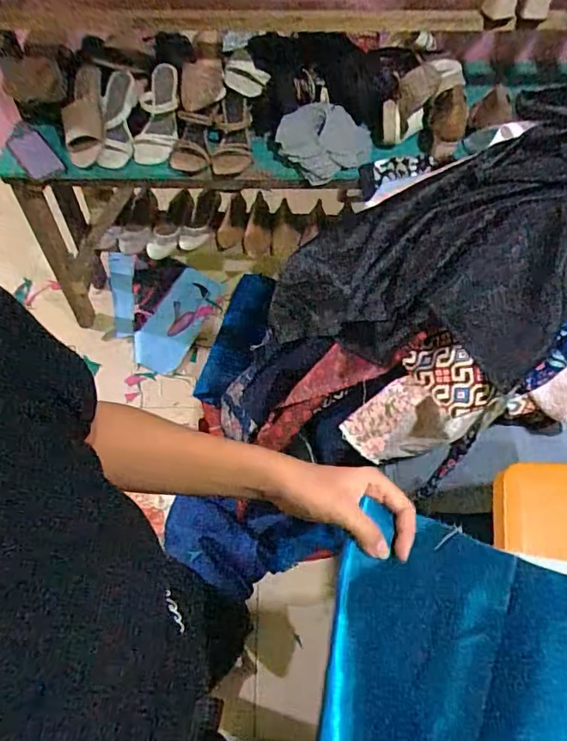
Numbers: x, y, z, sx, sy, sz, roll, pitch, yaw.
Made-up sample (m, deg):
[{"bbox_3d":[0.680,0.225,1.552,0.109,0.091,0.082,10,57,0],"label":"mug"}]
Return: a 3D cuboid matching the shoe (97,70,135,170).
[{"bbox_3d":[-0.383,-0.579,1.166,0.087,0.060,0.234,2,87,1],"label":"shoe"}]

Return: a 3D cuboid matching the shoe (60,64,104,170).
[{"bbox_3d":[-0.429,-0.560,1.114,0.085,0.057,0.233,3,87,2],"label":"shoe"}]

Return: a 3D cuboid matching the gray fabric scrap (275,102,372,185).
[{"bbox_3d":[0.088,-0.500,1.098,0.170,0.067,0.181,0,60,0],"label":"gray fabric scrap"}]

